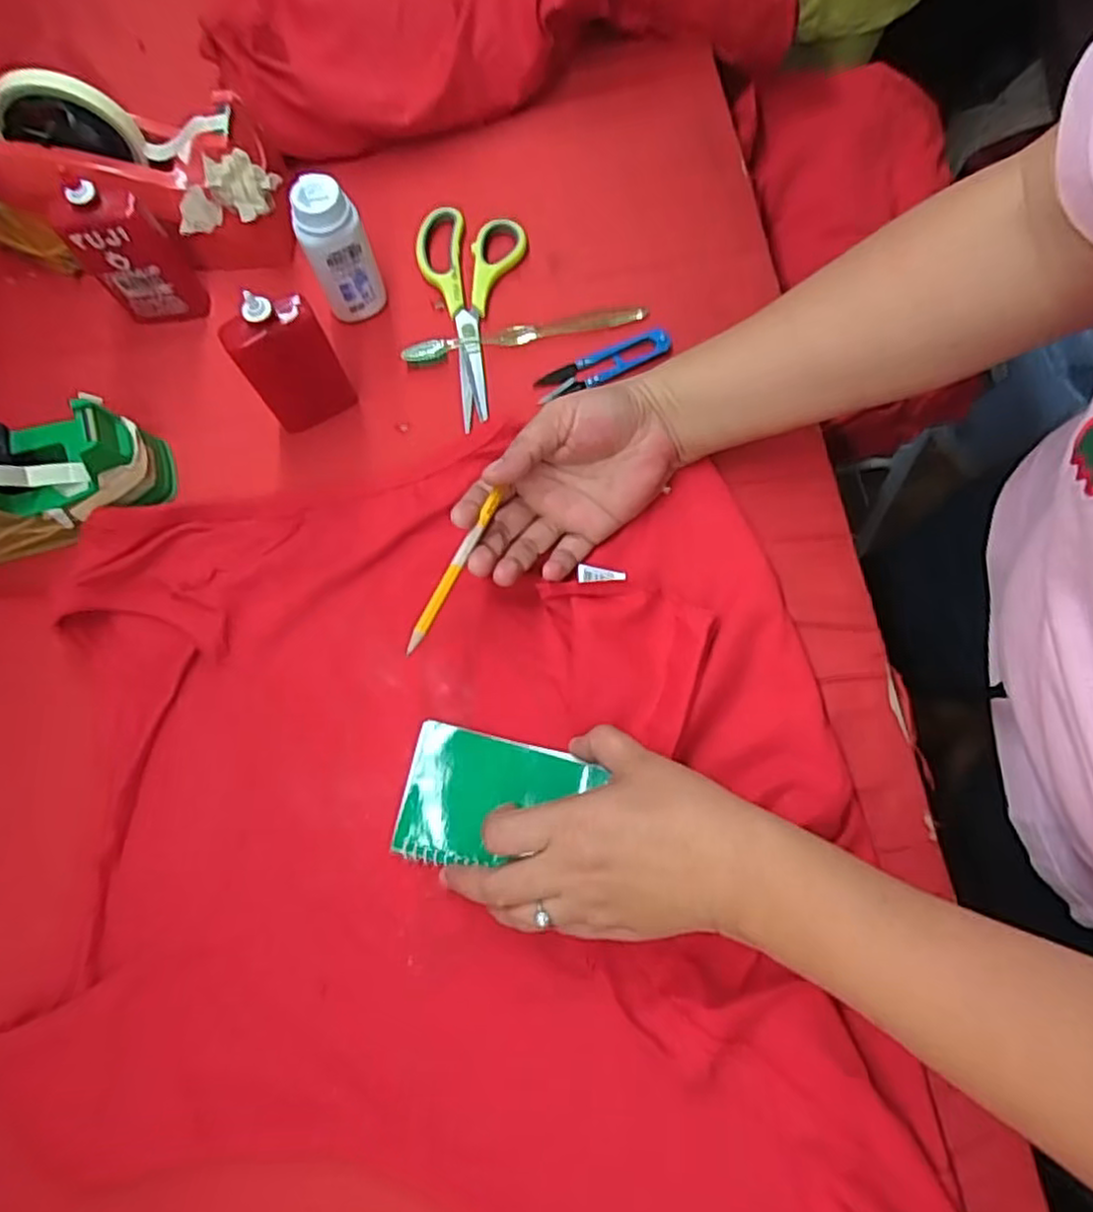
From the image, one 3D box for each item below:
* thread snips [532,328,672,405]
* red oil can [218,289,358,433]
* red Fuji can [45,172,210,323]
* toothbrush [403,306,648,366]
[{"bbox_3d":[0.042,-0.178,0.515,0.104,0.009,0.023,-24,77,-7],"label":"thread snips"},{"bbox_3d":[-0.164,-0.153,0.459,0.056,0.112,0.031,-30,75,-2],"label":"red oil can"},{"bbox_3d":[-0.284,-0.239,0.481,0.057,0.108,0.029,-30,75,-2],"label":"red Fuji can"},{"bbox_3d":[-0.015,-0.202,0.517,0.179,0.011,0.016,-13,76,-4],"label":"toothbrush"}]

